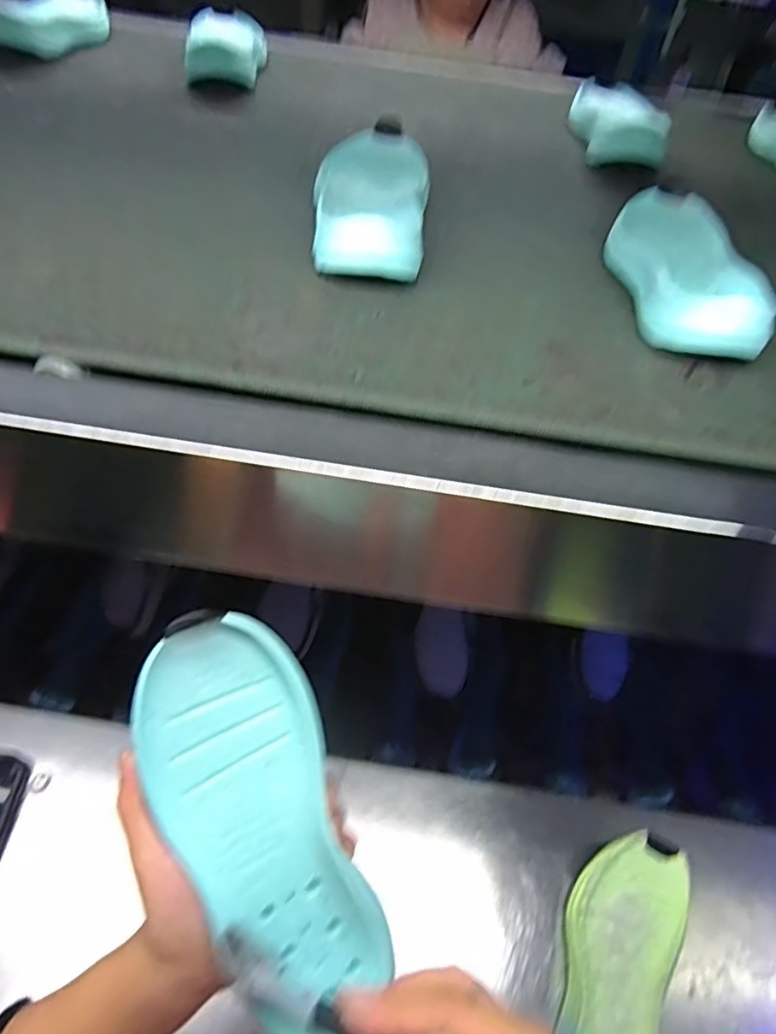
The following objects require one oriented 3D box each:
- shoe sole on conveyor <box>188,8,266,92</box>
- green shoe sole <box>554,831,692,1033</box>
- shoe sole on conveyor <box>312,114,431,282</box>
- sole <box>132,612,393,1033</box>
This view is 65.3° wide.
[{"bbox_3d":[-0.184,-0.548,0.701,0.083,0.040,0.208,-3,50,-9],"label":"shoe sole on conveyor"},{"bbox_3d":[0.186,0.374,0.501,0.090,0.047,0.213,25,52,15],"label":"green shoe sole"},{"bbox_3d":[-0.012,-0.244,0.459,0.083,0.045,0.214,7,50,-1],"label":"shoe sole on conveyor"},{"bbox_3d":[-0.059,0.158,0.298,0.081,0.021,0.214,-21,89,-22],"label":"sole"}]

